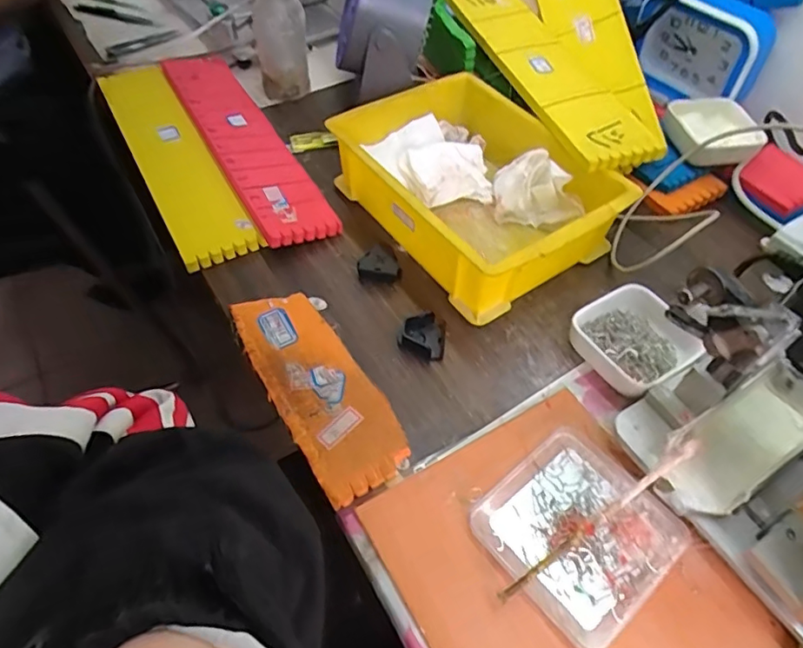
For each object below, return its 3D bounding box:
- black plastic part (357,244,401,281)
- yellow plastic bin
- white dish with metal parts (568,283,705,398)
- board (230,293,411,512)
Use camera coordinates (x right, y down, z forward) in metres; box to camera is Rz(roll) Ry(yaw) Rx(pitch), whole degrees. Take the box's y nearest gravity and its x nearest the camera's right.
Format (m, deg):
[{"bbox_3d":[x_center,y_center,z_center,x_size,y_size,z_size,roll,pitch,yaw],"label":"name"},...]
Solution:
[{"bbox_3d":[-0.019,-0.054,0.492,0.037,0.019,0.029,7,53,4],"label":"black plastic part"},{"bbox_3d":[0.069,-0.132,0.526,0.184,0.078,0.252,-31,59,-22],"label":"yellow plastic bin"},{"bbox_3d":[0.192,0.009,0.441,0.091,0.028,0.081,-27,58,-19],"label":"white dish with metal parts"},{"bbox_3d":[-0.066,0.044,0.418,0.068,0.012,0.186,-27,58,-20],"label":"board"}]

